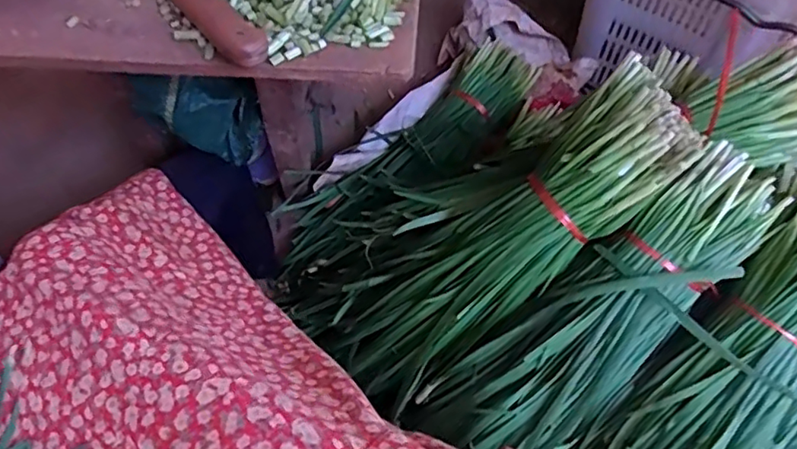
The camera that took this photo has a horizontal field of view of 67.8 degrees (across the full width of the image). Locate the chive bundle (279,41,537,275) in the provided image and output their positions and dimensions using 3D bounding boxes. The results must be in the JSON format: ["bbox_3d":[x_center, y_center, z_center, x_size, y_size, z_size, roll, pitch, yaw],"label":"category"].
[{"bbox_3d":[0.019,-0.088,0.782,0.425,0.086,0.114,-35,67,-17],"label":"chive bundle"}]

